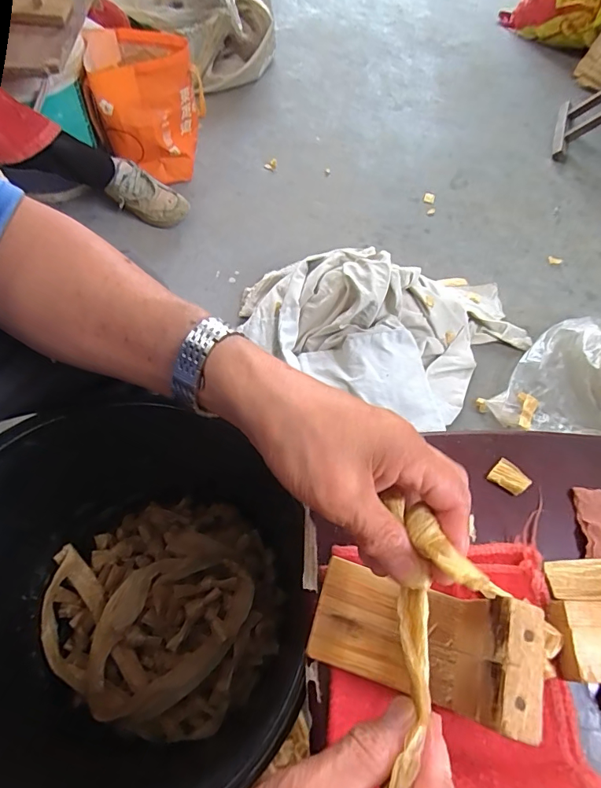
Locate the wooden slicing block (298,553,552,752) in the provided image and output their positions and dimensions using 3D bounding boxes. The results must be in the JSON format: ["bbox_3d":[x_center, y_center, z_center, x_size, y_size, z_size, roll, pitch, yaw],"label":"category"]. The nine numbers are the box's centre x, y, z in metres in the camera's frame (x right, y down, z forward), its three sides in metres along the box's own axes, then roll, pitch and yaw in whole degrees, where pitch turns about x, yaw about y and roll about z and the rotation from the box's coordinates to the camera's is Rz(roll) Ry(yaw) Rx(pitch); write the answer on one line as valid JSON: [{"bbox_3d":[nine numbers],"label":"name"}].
[{"bbox_3d":[0.064,0.134,0.247,0.106,0.066,0.060,19,61,6],"label":"wooden slicing block"}]

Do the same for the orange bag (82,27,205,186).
[{"bbox_3d":[-0.361,-0.671,1.053,0.240,0.249,0.187,1,61,-4],"label":"orange bag"}]

